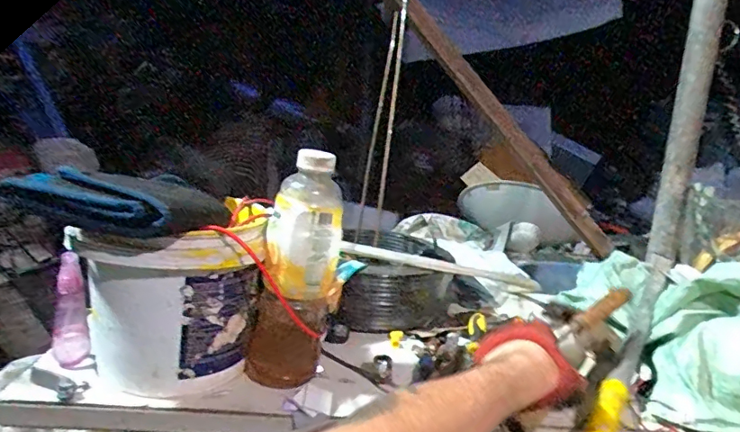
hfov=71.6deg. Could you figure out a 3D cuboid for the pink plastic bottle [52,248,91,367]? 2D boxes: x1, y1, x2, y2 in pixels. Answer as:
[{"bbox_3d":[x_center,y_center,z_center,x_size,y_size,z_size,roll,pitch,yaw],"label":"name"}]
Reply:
[{"bbox_3d":[-0.343,0.102,0.585,0.034,0.126,0.037,-4,15,-33],"label":"pink plastic bottle"}]

